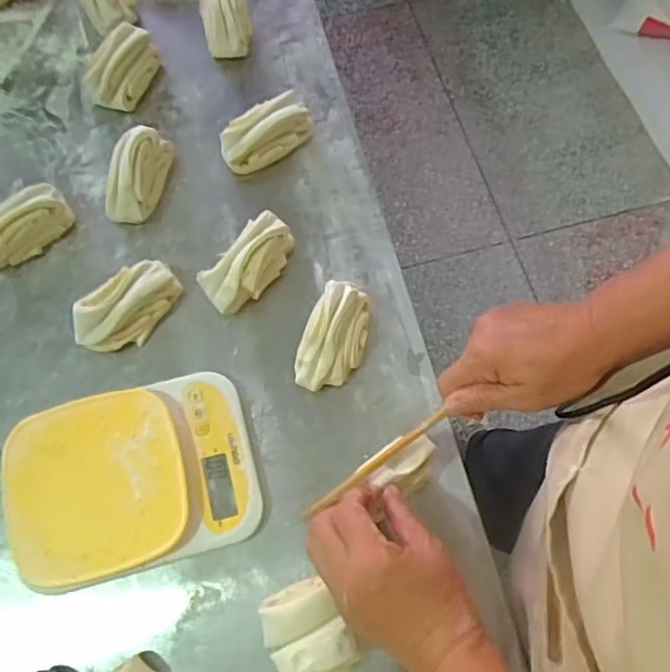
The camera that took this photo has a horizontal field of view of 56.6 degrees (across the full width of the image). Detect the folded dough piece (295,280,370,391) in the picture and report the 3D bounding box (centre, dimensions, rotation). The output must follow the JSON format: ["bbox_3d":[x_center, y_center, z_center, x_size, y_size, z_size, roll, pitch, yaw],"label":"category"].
[{"bbox_3d":[0.001,0.002,0.556,0.053,0.042,0.100,20,71,6],"label":"folded dough piece"}]

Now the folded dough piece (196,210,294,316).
[{"bbox_3d":[-0.080,-0.068,0.583,0.045,0.045,0.100,38,73,12],"label":"folded dough piece"}]

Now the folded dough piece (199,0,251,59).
[{"bbox_3d":[-0.121,-0.350,0.686,0.050,0.044,0.089,-12,70,-6],"label":"folded dough piece"}]

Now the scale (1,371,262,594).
[{"bbox_3d":[-0.167,0.119,0.519,0.191,0.034,0.143,-15,71,-7],"label":"scale"}]

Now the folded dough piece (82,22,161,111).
[{"bbox_3d":[-0.222,-0.283,0.659,0.051,0.047,0.091,23,71,7],"label":"folded dough piece"}]

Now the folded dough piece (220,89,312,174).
[{"bbox_3d":[-0.072,-0.206,0.632,0.098,0.045,0.048,-38,75,-14],"label":"folded dough piece"}]

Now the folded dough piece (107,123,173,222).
[{"bbox_3d":[-0.196,-0.160,0.612,0.049,0.050,0.100,10,70,3],"label":"folded dough piece"}]

